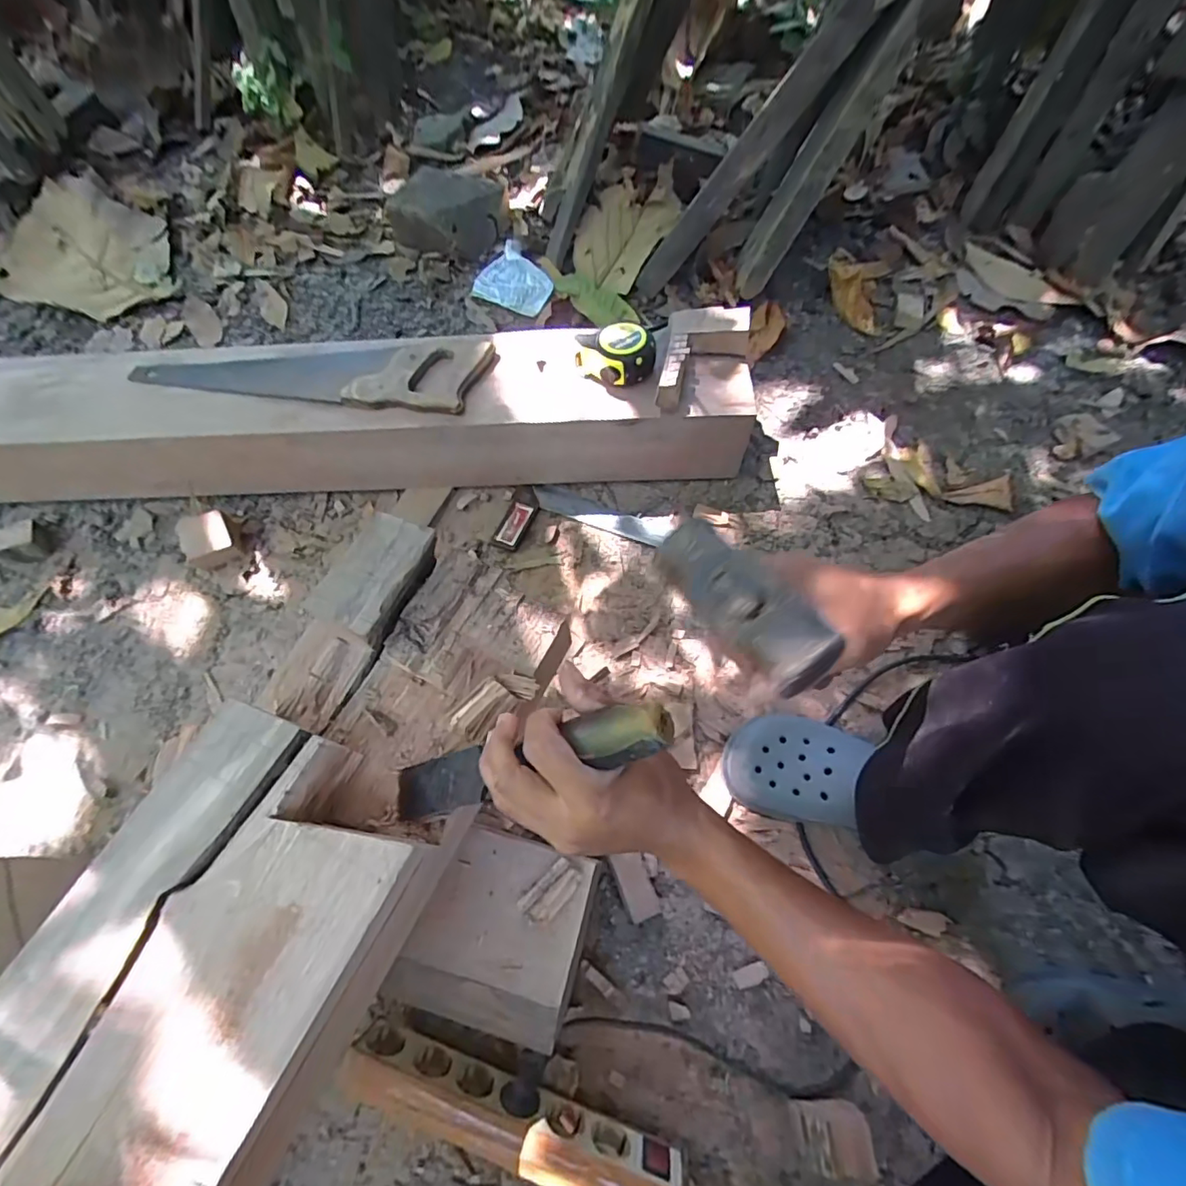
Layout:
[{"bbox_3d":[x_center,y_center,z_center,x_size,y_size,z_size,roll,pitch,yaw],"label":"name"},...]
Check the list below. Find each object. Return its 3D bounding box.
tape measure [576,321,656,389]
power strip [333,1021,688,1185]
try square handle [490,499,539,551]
[{"bbox_3d":[0.029,-0.306,0.710,0.103,0.061,0.064,0,64,3],"label":"tape measure"},{"bbox_3d":[-0.077,0.500,0.512,0.327,0.063,0.066,16,67,11],"label":"power strip"},{"bbox_3d":[-0.118,-0.103,0.818,0.043,0.016,0.081,20,67,13],"label":"try square handle"}]

